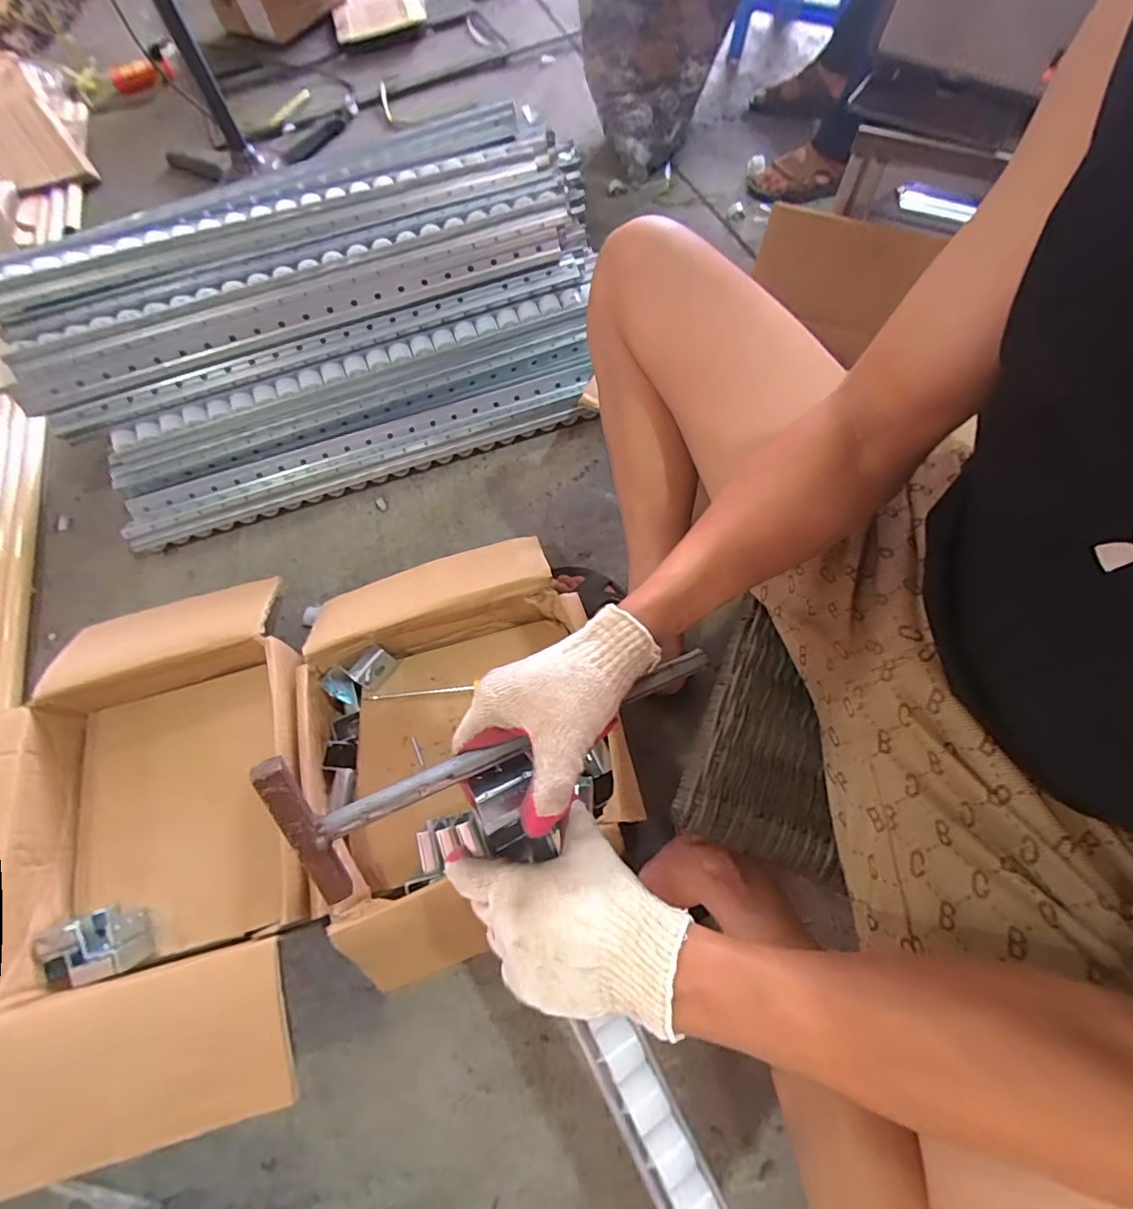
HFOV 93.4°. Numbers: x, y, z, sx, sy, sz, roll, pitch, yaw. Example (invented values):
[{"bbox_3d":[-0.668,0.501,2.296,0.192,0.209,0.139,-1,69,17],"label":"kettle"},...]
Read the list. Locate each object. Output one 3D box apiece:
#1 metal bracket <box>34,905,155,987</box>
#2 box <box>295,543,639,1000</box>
[{"bbox_3d":[-0.498,0.361,0.565,0.098,0.031,0.064,-17,66,-4],"label":"metal bracket"},{"bbox_3d":[-0.127,0.154,0.634,0.342,0.137,0.447,-17,66,-4],"label":"box"}]

